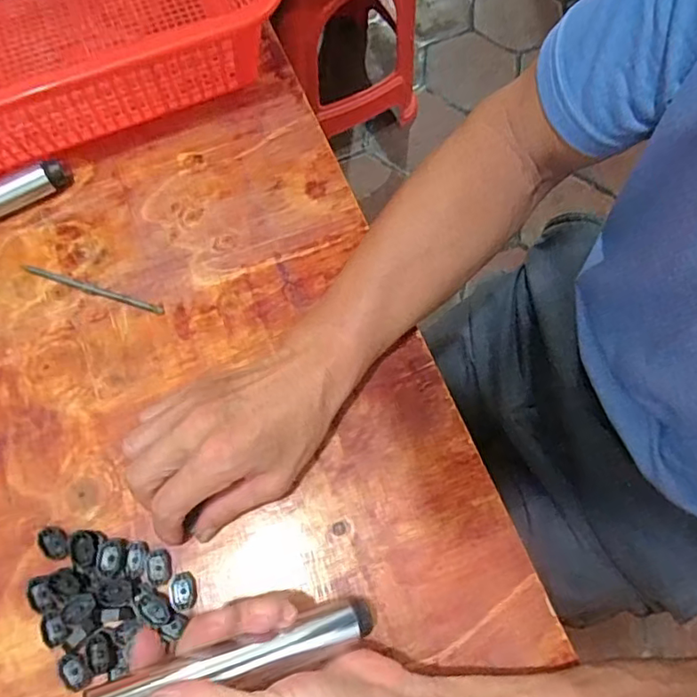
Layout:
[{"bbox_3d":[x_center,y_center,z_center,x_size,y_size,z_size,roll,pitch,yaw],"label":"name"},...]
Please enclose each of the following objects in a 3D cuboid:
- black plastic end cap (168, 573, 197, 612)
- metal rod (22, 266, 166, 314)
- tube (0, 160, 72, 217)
[{"bbox_3d":[-0.104,0.152,0.351,0.016,0.004,0.021,-14,71,-6],"label":"black plastic end cap"},{"bbox_3d":[-0.191,-0.044,0.421,0.109,0.006,0.008,17,69,4],"label":"metal rod"},{"bbox_3d":[-0.261,-0.124,0.442,0.080,0.028,0.021,-30,74,-10],"label":"tube"}]

